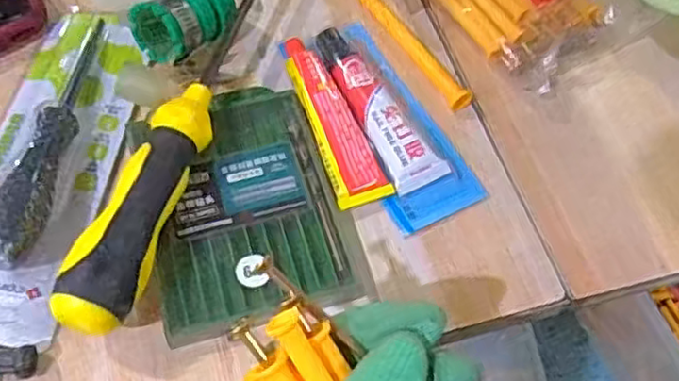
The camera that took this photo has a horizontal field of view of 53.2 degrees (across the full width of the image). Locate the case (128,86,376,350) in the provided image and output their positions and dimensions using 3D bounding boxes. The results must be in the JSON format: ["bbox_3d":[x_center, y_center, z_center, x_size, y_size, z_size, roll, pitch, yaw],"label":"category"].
[{"bbox_3d":[-0.043,0.003,0.314,0.088,0.012,0.119,-13,60,-11],"label":"case"}]

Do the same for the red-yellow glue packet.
[{"bbox_3d":[-0.004,-0.037,0.335,0.026,0.012,0.097,-18,61,-13],"label":"red-yellow glue packet"}]

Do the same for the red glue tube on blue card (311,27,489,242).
[{"bbox_3d":[0.023,-0.039,0.342,0.047,0.016,0.121,-24,63,-16],"label":"red glue tube on blue card"}]

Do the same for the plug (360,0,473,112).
[{"bbox_3d":[0.039,-0.082,0.371,0.012,0.008,0.098,-26,64,-17],"label":"plug"}]

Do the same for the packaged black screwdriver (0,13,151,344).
[{"bbox_3d":[-0.136,-0.020,0.313,0.063,0.026,0.175,6,59,1],"label":"packaged black screwdriver"}]

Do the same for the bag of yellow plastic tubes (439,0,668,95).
[{"bbox_3d":[0.110,-0.108,0.381,0.086,0.031,0.103,-35,67,-21],"label":"bag of yellow plastic tubes"}]

